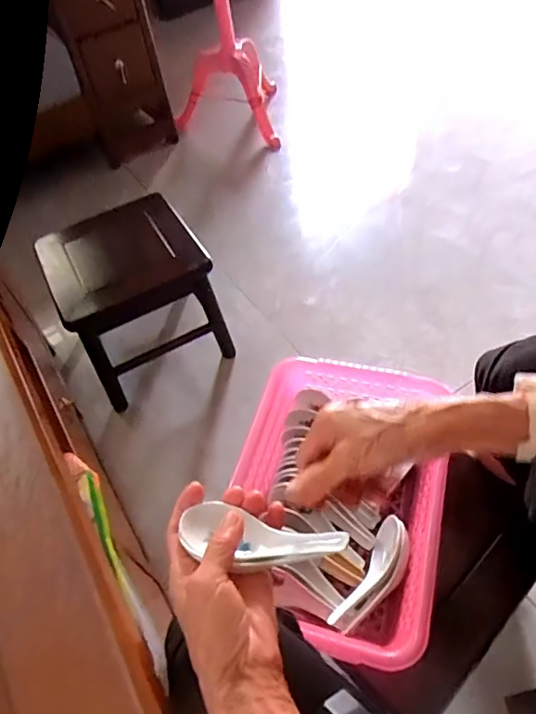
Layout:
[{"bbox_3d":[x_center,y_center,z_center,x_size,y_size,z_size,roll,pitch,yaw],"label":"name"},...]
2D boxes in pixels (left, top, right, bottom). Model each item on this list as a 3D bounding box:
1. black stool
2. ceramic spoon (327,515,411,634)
[{"bbox_3d":[-0.262,-0.116,1.044,0.275,0.260,0.258,-23,53,-13],"label":"black stool"},{"bbox_3d":[0.113,0.227,0.534,0.041,0.029,0.123,27,58,24],"label":"ceramic spoon"}]

